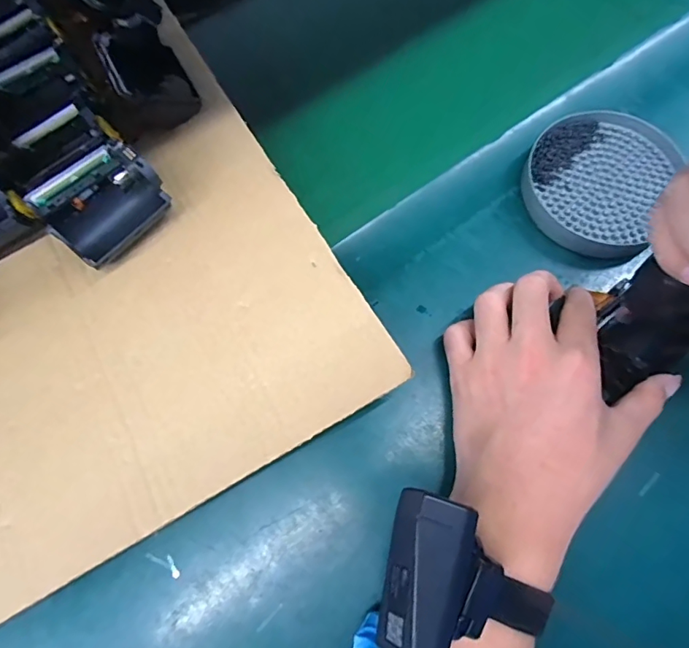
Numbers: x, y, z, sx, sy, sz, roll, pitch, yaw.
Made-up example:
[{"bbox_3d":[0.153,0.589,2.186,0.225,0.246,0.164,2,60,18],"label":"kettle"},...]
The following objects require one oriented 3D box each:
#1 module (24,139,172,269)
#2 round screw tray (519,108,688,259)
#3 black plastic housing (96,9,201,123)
[{"bbox_3d":[-0.150,-0.074,0.297,0.059,0.037,0.068,36,75,13],"label":"module"},{"bbox_3d":[0.188,-0.108,0.357,0.097,0.024,0.112,26,74,11],"label":"round screw tray"},{"bbox_3d":[-0.138,-0.175,0.335,0.048,0.042,0.073,-26,71,-8],"label":"black plastic housing"}]

